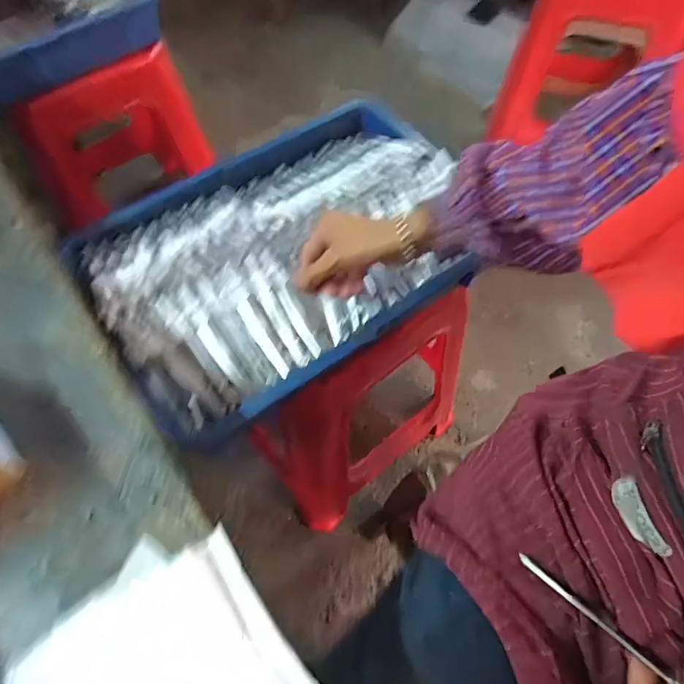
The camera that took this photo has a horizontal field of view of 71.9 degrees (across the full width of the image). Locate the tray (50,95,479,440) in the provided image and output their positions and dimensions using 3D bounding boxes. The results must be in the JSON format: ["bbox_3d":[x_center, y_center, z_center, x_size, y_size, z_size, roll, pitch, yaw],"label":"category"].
[{"bbox_3d":[-0.053,-0.100,0.499,0.391,0.082,0.273,-32,65,-17],"label":"tray"}]

